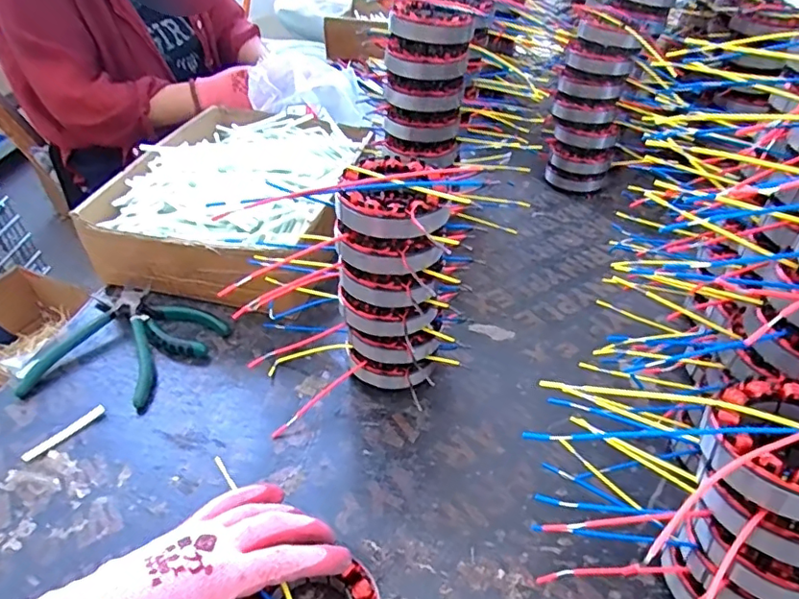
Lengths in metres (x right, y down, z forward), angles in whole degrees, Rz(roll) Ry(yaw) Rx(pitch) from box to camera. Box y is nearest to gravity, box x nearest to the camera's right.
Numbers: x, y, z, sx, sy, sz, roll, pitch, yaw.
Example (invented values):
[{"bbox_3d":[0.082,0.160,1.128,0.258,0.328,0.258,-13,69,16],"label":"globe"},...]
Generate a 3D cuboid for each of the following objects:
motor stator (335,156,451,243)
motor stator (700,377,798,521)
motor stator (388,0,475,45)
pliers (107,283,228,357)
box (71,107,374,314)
[{"bbox_3d":[-0.001,-0.081,0.423,0.080,0.031,0.082,0,40,0],"label":"motor stator"},{"bbox_3d":[0.207,0.073,0.290,0.084,0.027,0.087,16,43,18],"label":"motor stator"},{"bbox_3d":[0.034,-0.292,0.578,0.086,0.031,0.086,2,41,3],"label":"motor stator"},{"bbox_3d":[-0.255,0.015,0.564,0.161,0.024,0.055,16,43,18],"label":"pliers"},{"bbox_3d":[-0.188,-0.138,0.677,0.238,0.088,0.333,9,42,9],"label":"box"}]

